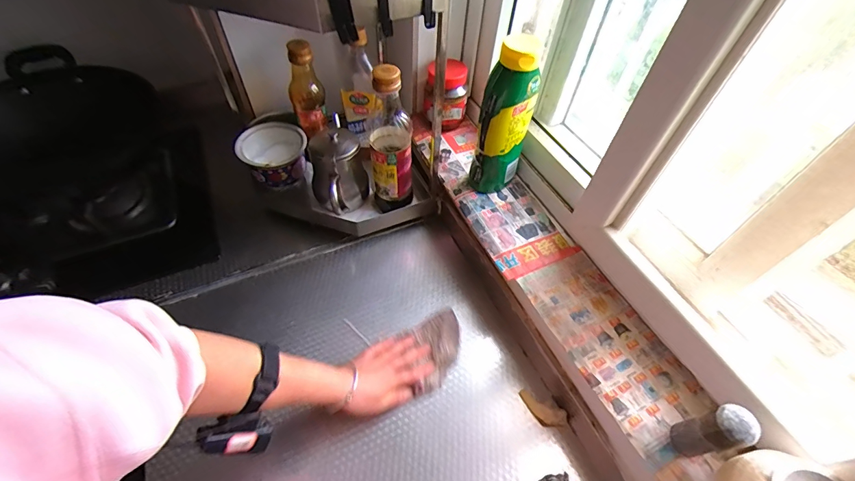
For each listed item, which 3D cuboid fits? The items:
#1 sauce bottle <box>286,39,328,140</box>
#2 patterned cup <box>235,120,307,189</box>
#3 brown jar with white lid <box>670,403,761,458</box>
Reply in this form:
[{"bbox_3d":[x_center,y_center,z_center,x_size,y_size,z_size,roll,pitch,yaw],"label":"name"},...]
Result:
[{"bbox_3d":[-0.223,-0.277,0.706,0.054,0.161,0.059,33,59,20],"label":"sauce bottle"},{"bbox_3d":[-0.292,-0.160,0.745,0.117,0.075,0.125,1,53,-2],"label":"patterned cup"},{"bbox_3d":[0.292,0.201,0.402,0.030,0.098,0.034,-10,54,-10],"label":"brown jar with white lid"}]

